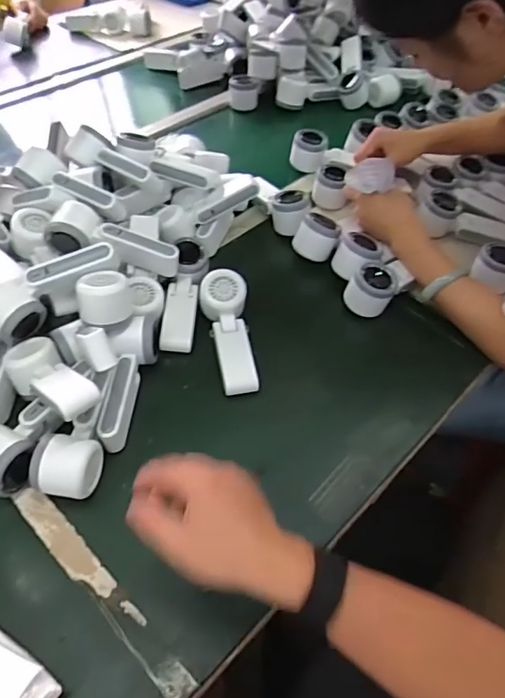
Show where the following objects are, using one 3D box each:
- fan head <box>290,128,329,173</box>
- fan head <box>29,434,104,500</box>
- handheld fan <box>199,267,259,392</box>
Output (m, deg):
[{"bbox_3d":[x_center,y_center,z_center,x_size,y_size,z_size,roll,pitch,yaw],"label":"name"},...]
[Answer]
[{"bbox_3d":[0.099,-0.349,0.903,0.062,0.047,0.055,5,50,4],"label":"fan head"},{"bbox_3d":[-0.187,0.121,0.516,0.057,0.055,0.059,6,50,5],"label":"fan head"},{"bbox_3d":[-0.027,-0.019,0.639,0.054,0.037,0.161,-9,67,-8],"label":"handheld fan"}]

